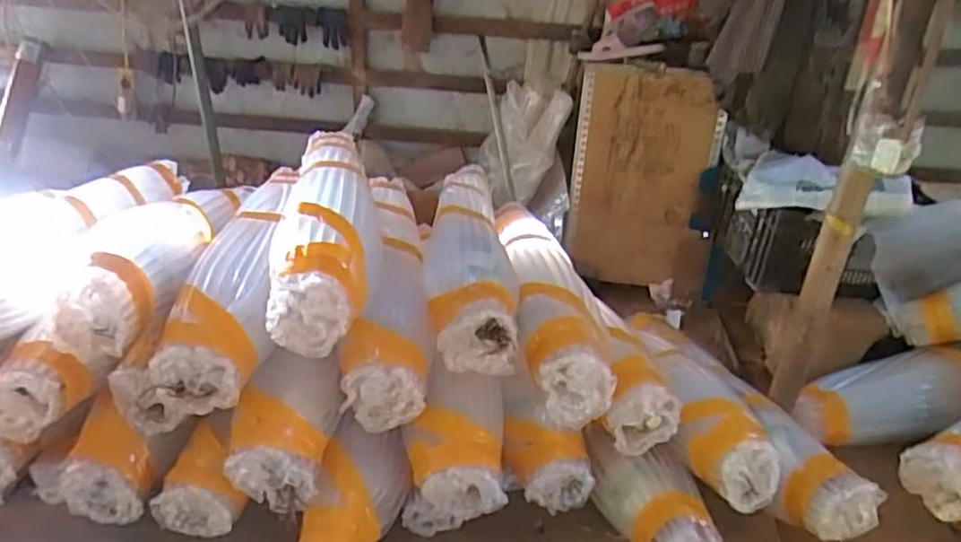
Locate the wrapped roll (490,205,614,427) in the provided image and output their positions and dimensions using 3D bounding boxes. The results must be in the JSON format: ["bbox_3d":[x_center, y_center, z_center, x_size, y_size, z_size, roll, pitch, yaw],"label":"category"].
[{"bbox_3d":[0.139,0.053,1.334,0.177,0.184,0.542,1,29,-5],"label":"wrapped roll"}]

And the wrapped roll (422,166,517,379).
[{"bbox_3d":[-0.035,-0.025,1.321,0.184,0.180,0.575,0,29,-7],"label":"wrapped roll"}]

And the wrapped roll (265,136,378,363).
[{"bbox_3d":[-0.280,-0.085,1.272,0.170,0.181,0.618,0,29,-8],"label":"wrapped roll"}]

